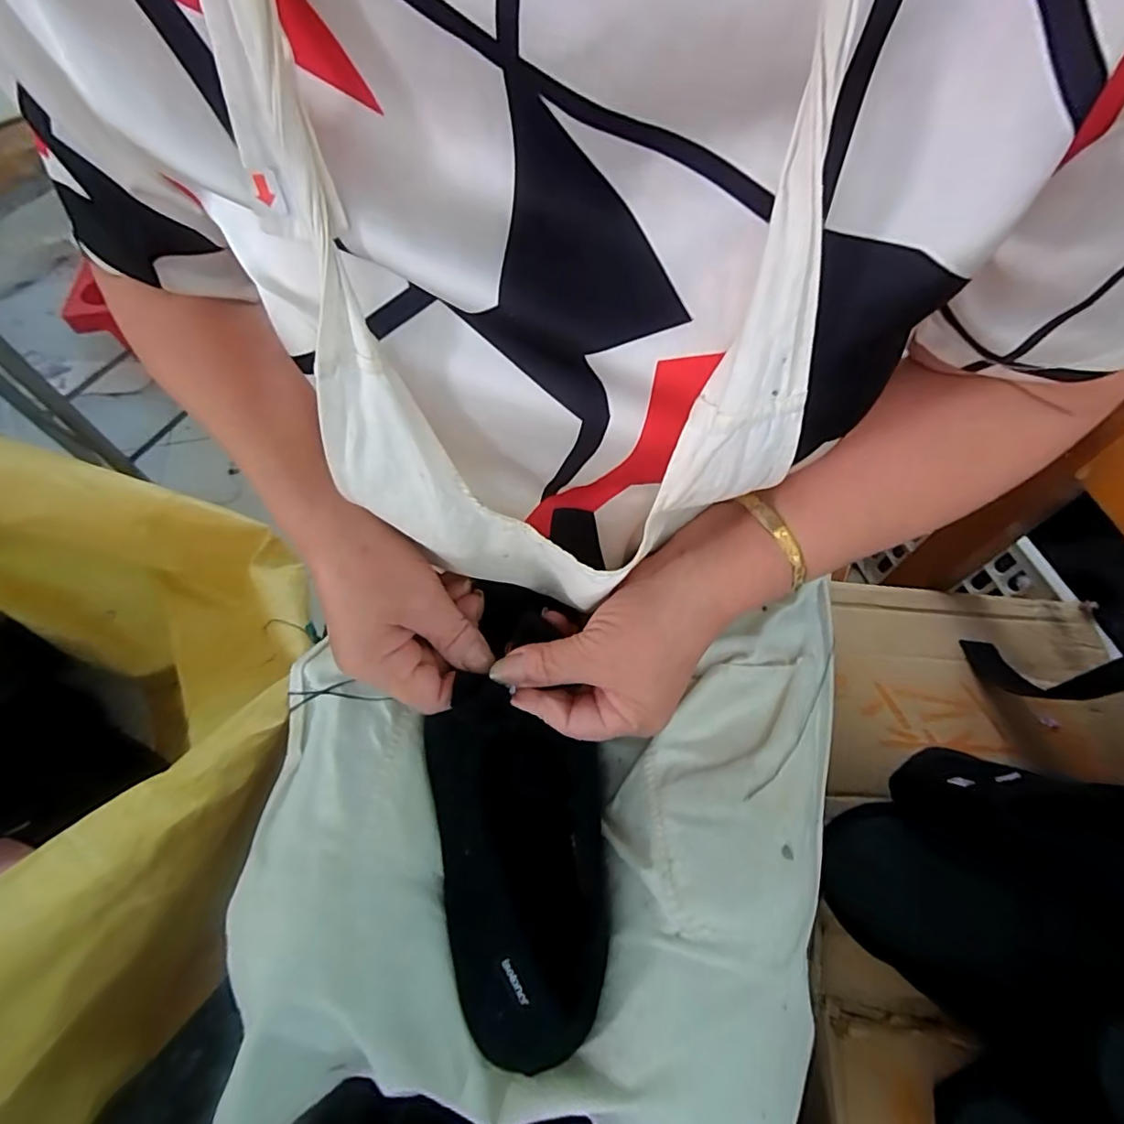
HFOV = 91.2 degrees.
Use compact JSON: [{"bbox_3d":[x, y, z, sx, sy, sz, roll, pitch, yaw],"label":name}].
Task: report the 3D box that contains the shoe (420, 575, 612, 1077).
[{"bbox_3d":[-0.026,0.131,0.314,0.095,0.051,0.250,-6,68,-3],"label":"shoe"}]

